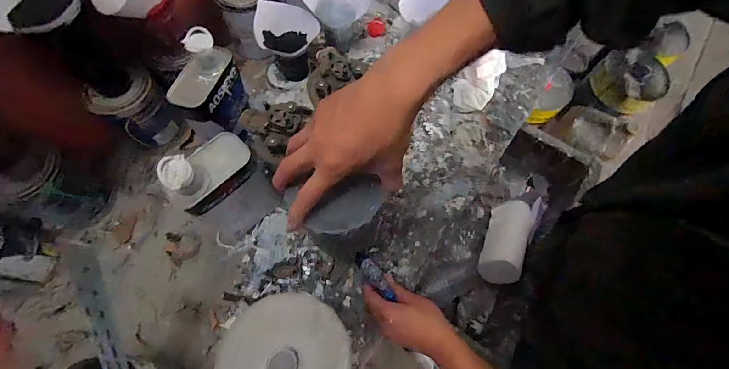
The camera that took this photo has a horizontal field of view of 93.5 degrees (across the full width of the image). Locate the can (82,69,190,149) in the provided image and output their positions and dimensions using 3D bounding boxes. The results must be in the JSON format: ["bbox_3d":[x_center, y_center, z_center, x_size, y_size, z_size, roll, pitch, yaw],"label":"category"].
[{"bbox_3d":[-0.392,-0.126,0.607,0.099,0.121,0.100,38,71,14],"label":"can"}]

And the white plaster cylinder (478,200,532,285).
[{"bbox_3d":[0.311,0.112,0.757,0.075,0.074,0.199,25,54,9],"label":"white plaster cylinder"}]

